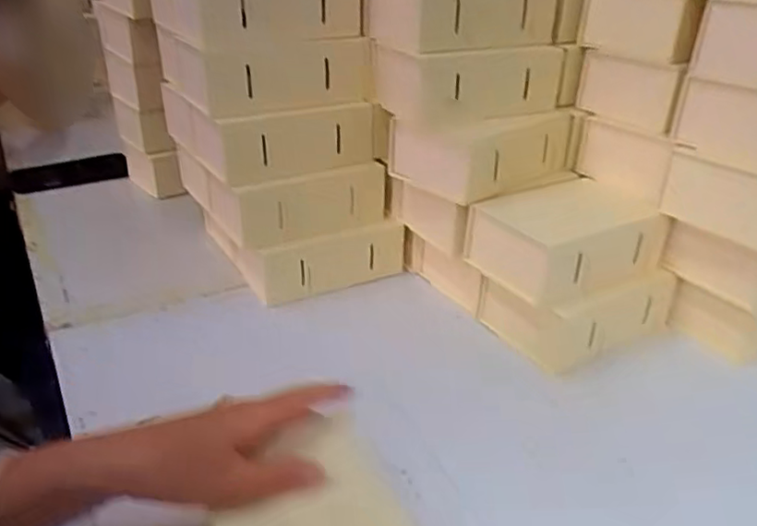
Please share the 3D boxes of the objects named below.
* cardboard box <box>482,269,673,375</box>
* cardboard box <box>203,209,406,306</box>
[{"bbox_3d":[0.192,0.037,0.586,0.157,0.056,0.106,-14,34,-27],"label":"cardboard box"},{"bbox_3d":[-0.088,-0.034,0.709,0.163,0.075,0.191,-14,34,-27],"label":"cardboard box"}]

